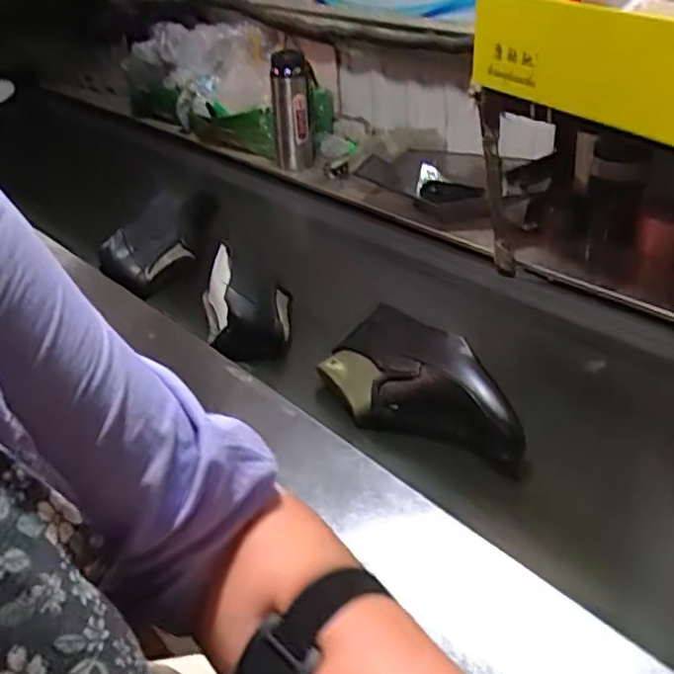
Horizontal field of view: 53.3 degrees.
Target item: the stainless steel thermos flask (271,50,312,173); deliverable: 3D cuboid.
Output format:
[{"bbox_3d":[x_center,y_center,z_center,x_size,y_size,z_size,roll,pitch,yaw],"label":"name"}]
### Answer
[{"bbox_3d":[-0.086,-0.429,1.308,0.075,0.211,0.062,-8,34,-4],"label":"stainless steel thermos flask"}]

